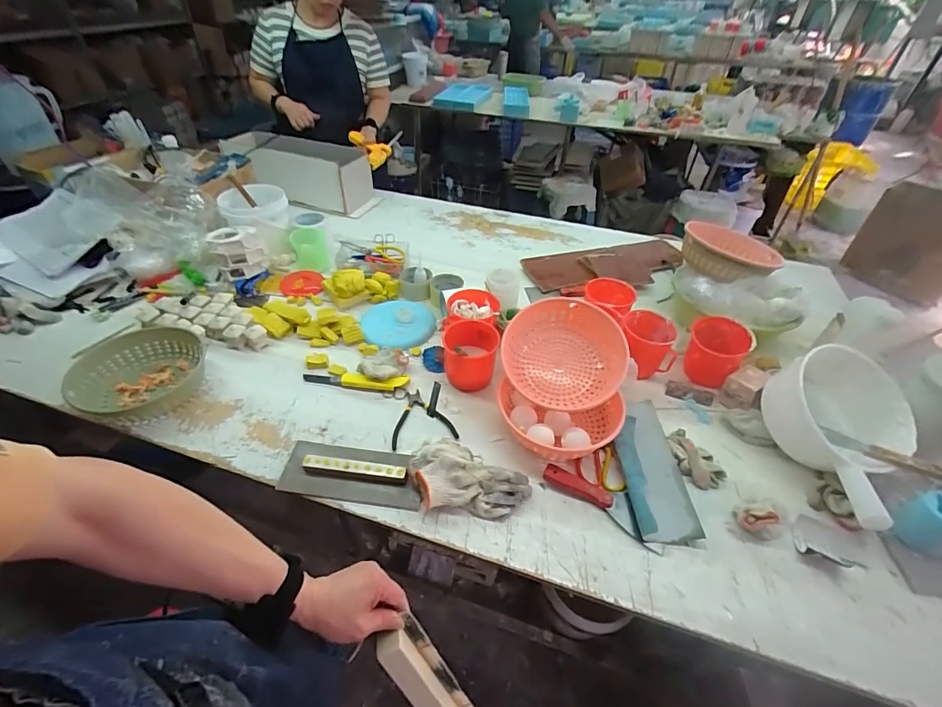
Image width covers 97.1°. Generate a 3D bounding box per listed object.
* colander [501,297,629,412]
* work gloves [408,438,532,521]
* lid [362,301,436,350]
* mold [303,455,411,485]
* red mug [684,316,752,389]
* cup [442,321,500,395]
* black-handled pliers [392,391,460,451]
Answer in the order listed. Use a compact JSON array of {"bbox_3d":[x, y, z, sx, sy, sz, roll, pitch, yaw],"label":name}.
[{"bbox_3d":[0.185,0.000,0.824,0.234,0.085,0.234,-3,75,10],"label":"colander"},{"bbox_3d":[-0.003,0.214,0.701,0.201,0.063,0.118,14,44,12],"label":"work gloves"},{"bbox_3d":[-0.176,-0.070,1.025,0.173,0.030,0.170,1,43,-1],"label":"lid"},{"bbox_3d":[-0.200,0.204,0.724,0.183,0.026,0.026,7,43,5],"label":"mold"},{"bbox_3d":[0.521,0.005,0.907,0.116,0.125,0.132,29,49,26],"label":"red mug"},{"bbox_3d":[-0.001,-0.001,0.884,0.109,0.111,0.110,0,43,-3],"label":"cup"},{"bbox_3d":[-0.103,0.124,0.829,0.124,0.017,0.135,-10,45,-13],"label":"black-handled pliers"}]

